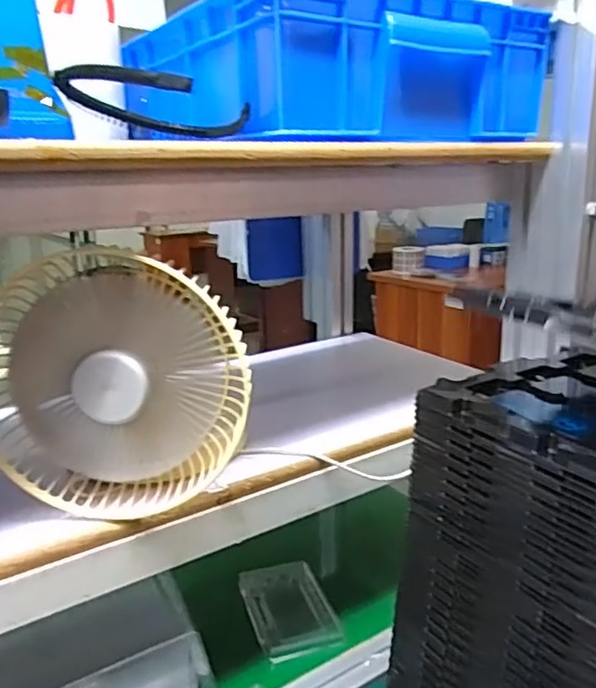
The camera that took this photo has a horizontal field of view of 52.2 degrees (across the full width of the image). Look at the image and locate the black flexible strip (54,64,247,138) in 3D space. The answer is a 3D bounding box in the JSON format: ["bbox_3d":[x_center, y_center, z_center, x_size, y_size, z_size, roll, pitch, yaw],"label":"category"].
[{"bbox_3d":[-0.100,-0.170,0.426,0.128,0.040,0.135,-4,15,-6],"label":"black flexible strip"}]

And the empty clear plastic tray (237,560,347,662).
[{"bbox_3d":[-0.011,0.294,0.682,0.088,0.016,0.139,-7,16,-18],"label":"empty clear plastic tray"}]

